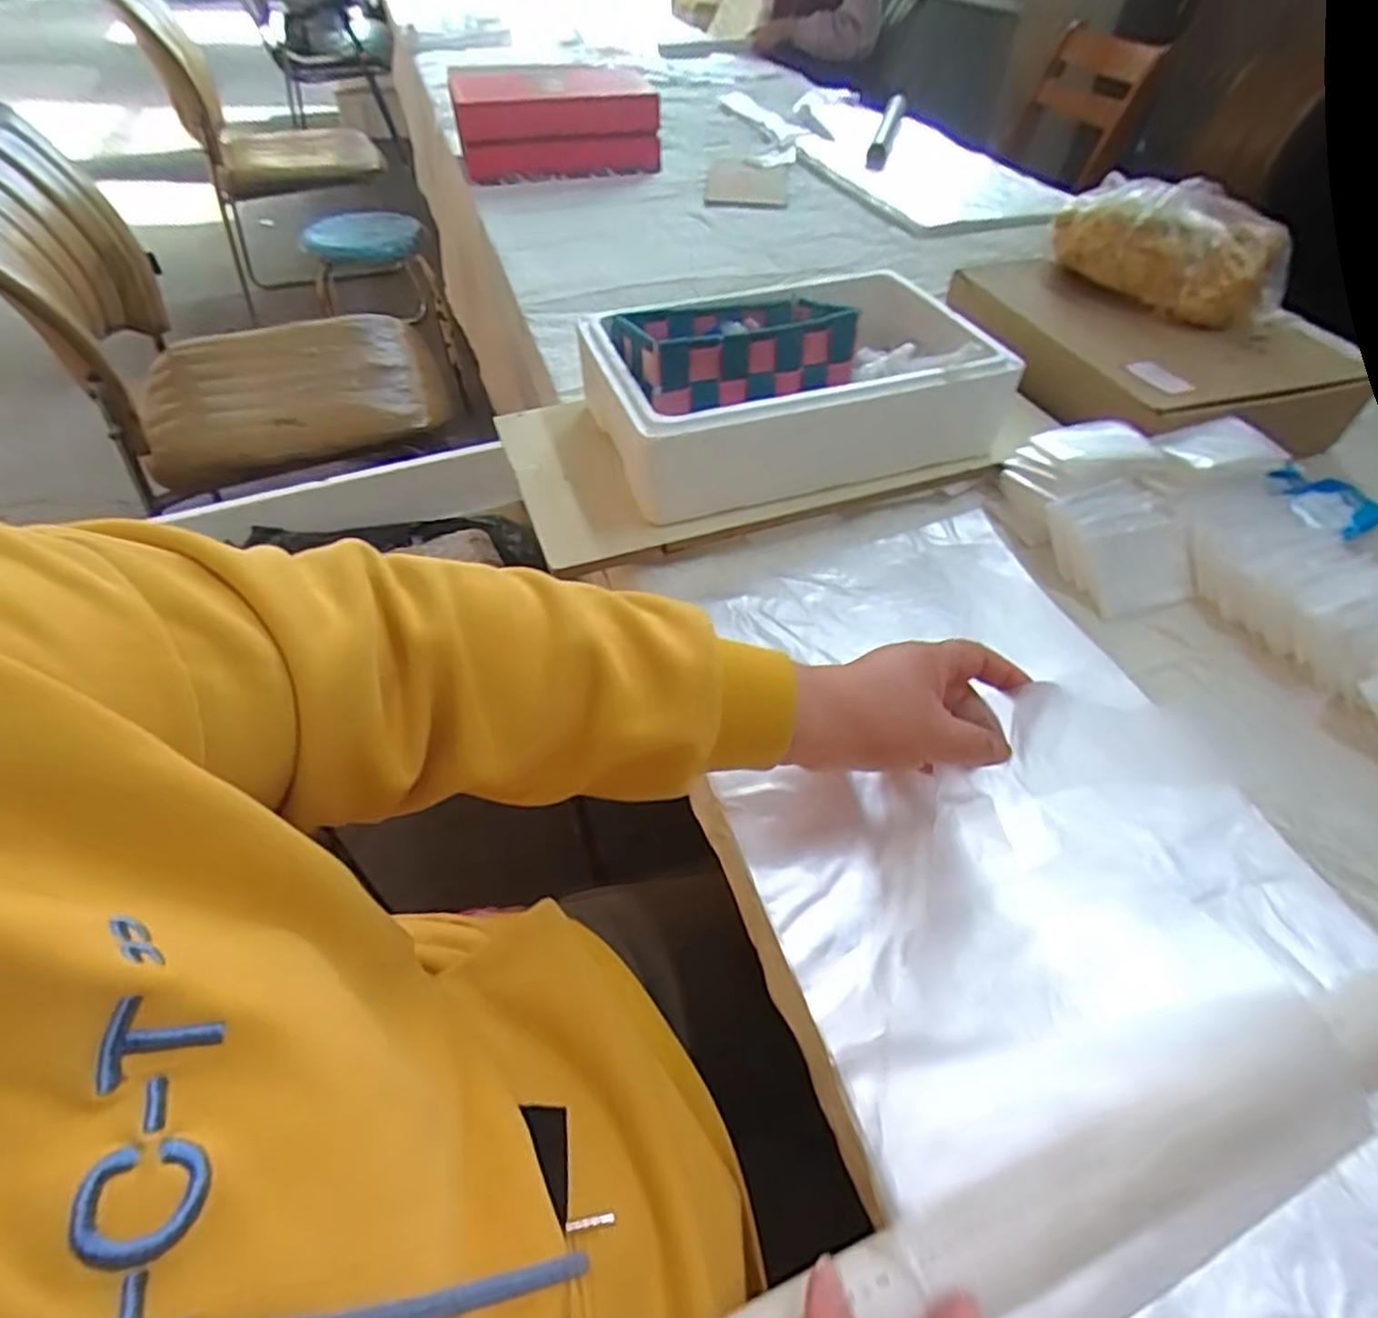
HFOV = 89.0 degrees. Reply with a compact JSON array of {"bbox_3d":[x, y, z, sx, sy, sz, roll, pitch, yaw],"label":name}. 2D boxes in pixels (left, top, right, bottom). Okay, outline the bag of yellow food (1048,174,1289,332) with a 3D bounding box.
[{"bbox_3d":[0.464,-0.394,0.683,0.207,0.096,0.098,37,58,27],"label":"bag of yellow food"}]

